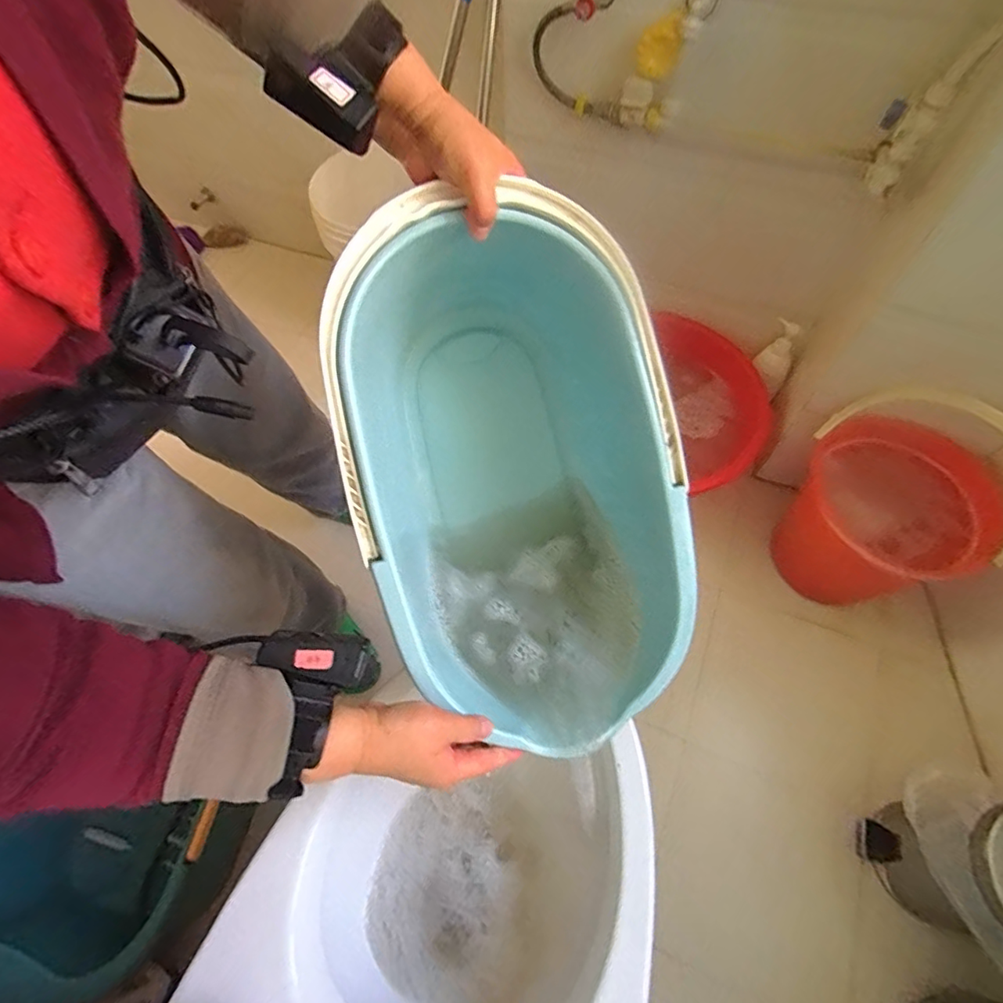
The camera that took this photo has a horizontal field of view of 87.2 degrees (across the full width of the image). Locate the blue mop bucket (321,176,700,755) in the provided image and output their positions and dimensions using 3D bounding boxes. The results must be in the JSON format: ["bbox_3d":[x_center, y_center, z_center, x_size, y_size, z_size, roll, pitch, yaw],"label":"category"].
[{"bbox_3d":[0.007,-0.027,0.516,0.254,0.260,0.446,-11,99,-1],"label":"blue mop bucket"}]

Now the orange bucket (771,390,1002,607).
[{"bbox_3d":[0.662,0.004,0.917,0.306,0.310,0.291,-1,64,1],"label":"orange bucket"}]

